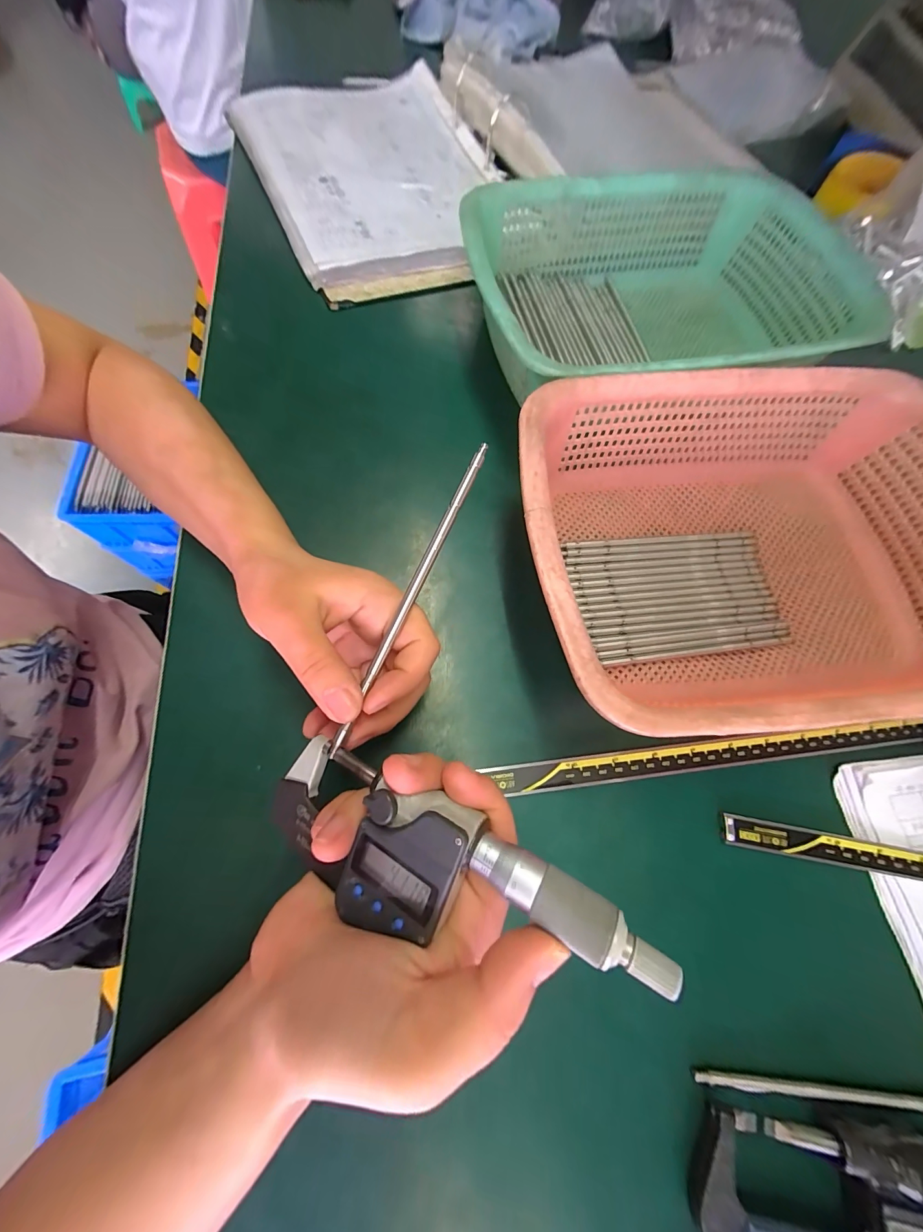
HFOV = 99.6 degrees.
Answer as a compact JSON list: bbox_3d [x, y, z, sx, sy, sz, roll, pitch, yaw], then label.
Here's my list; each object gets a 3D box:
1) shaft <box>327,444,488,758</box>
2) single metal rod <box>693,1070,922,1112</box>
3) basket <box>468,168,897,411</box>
[{"bbox_3d":[-0.023,-0.012,0.184,0.005,0.006,0.162,24,81,7],"label":"shaft"},{"bbox_3d":[0.190,0.230,0.186,0.156,0.004,0.006,8,69,1],"label":"single metal rod"},{"bbox_3d":[0.153,-0.258,0.331,0.295,0.084,0.228,-6,69,-5],"label":"basket"}]

